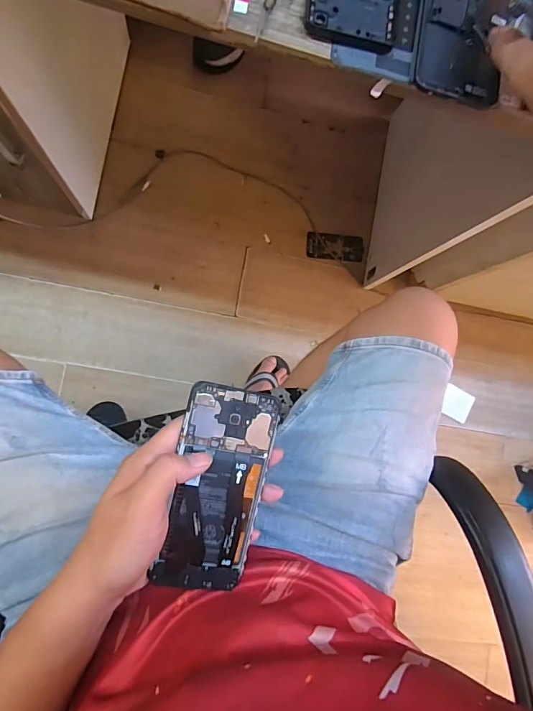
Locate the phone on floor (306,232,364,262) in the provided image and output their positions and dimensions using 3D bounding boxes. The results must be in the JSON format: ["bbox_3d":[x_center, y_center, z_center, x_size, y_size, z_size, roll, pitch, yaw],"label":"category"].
[{"bbox_3d":[0.187,-0.295,1.115,0.158,0.013,0.070,4,88,-9],"label":"phone on floor"}]

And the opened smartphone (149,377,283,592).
[{"bbox_3d":[-0.037,0.104,0.320,0.069,0.008,0.158,11,90,-9],"label":"opened smartphone"}]

